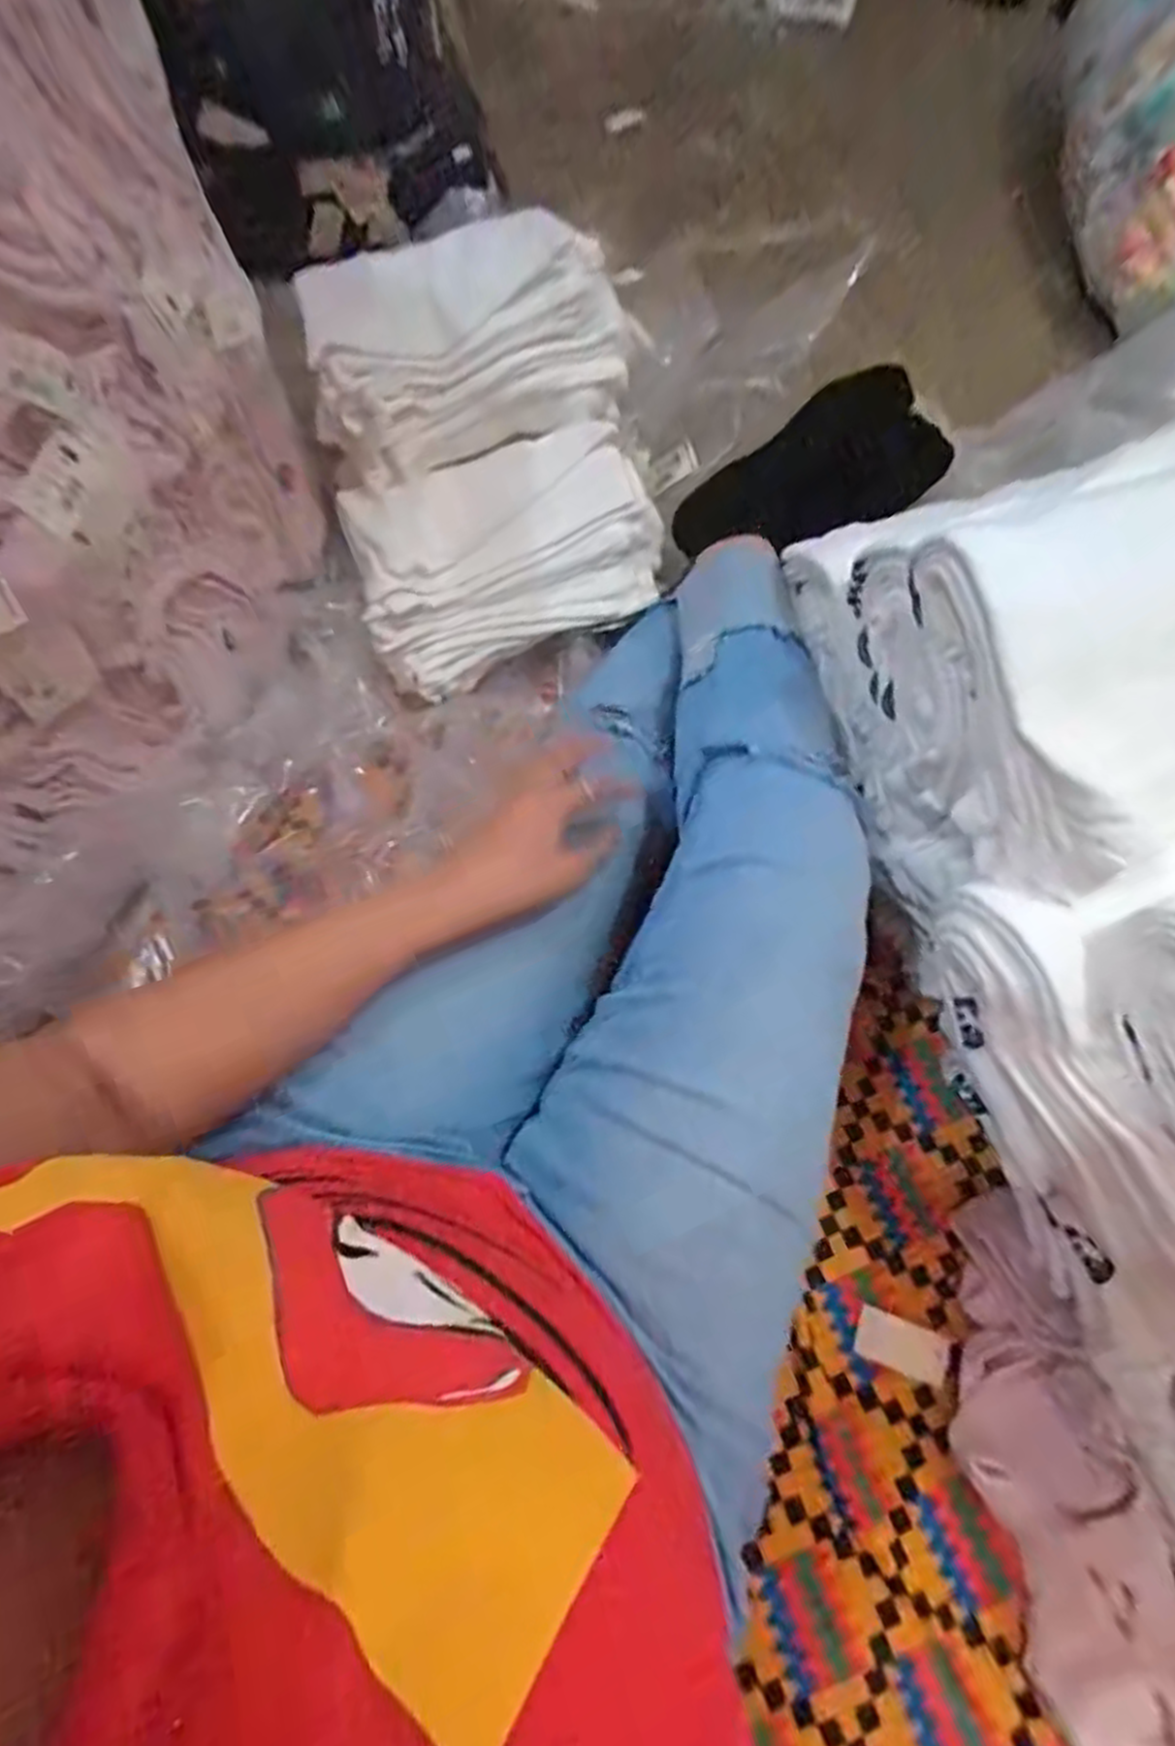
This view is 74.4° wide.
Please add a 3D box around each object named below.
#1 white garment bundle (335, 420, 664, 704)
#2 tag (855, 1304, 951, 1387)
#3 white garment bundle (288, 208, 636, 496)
[{"bbox_3d":[-0.074,-0.276,0.647,0.246,0.090,0.172,-24,70,-9],"label":"white garment bundle"},{"bbox_3d":[0.205,0.309,0.505,0.057,0.004,0.029,19,70,12],"label":"tag"},{"bbox_3d":[-0.104,-0.446,0.650,0.252,0.114,0.157,-14,68,-5],"label":"white garment bundle"}]

